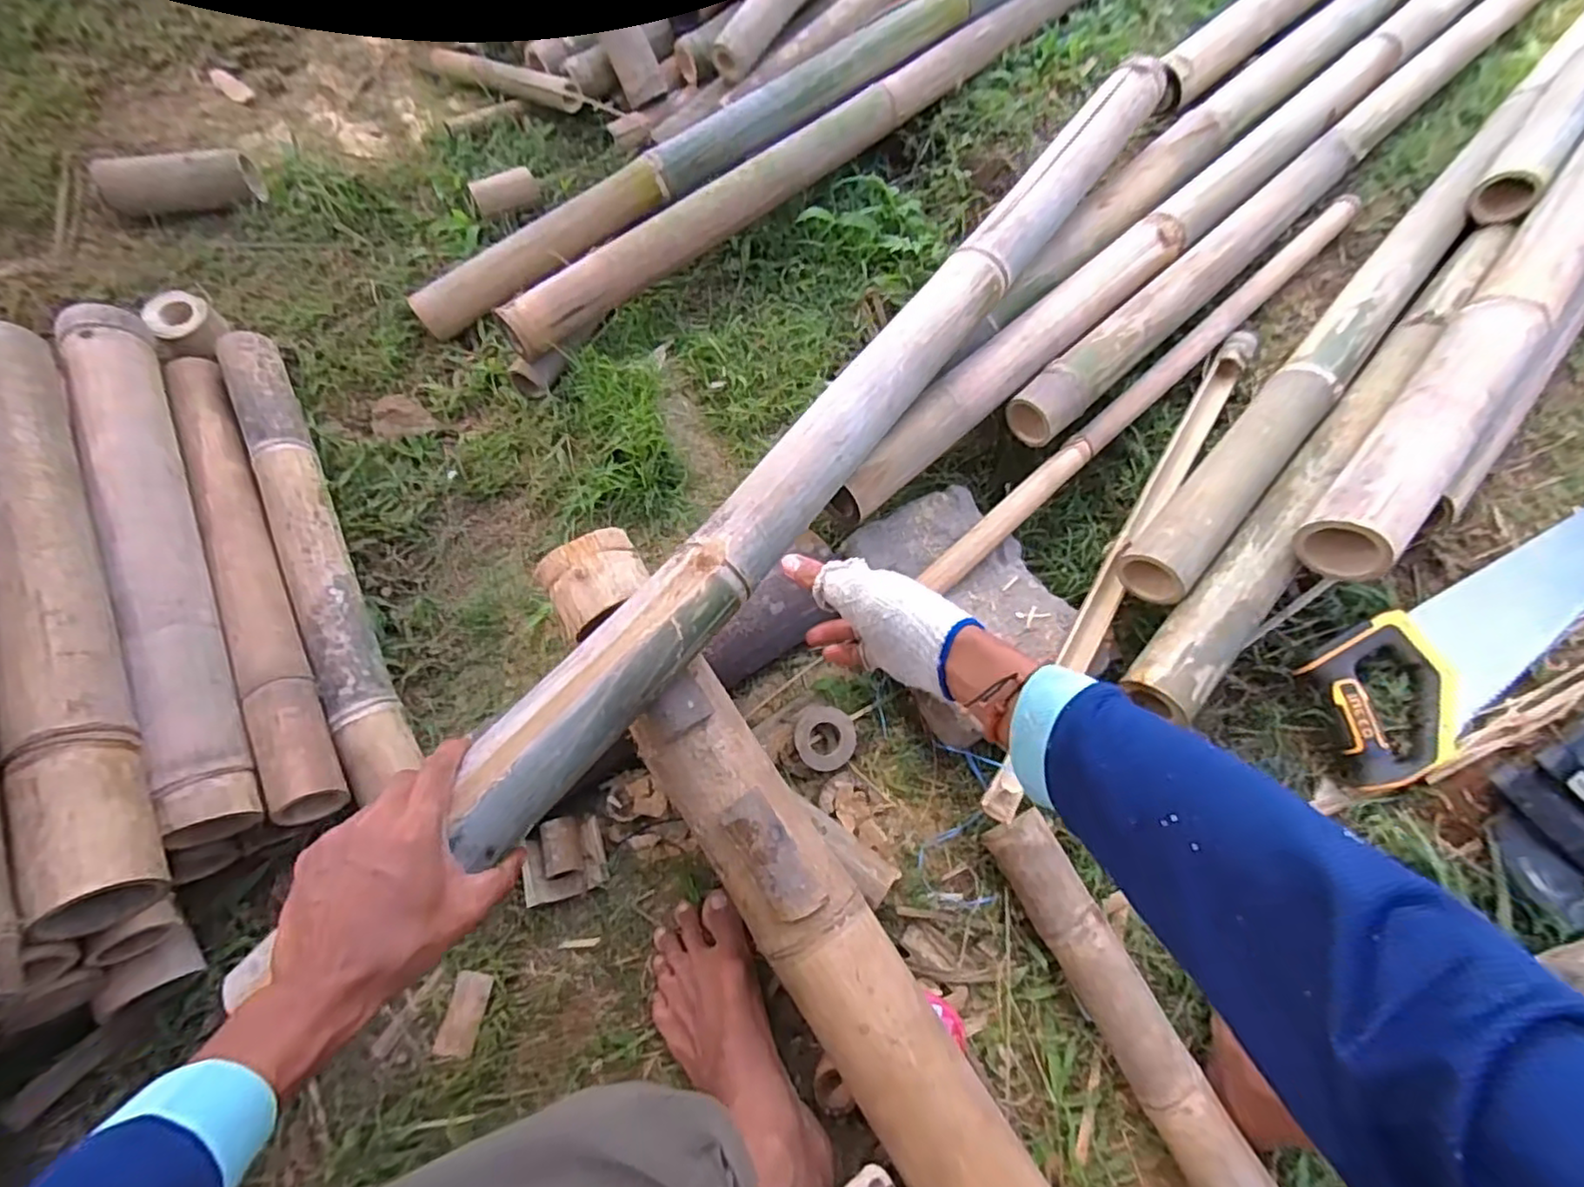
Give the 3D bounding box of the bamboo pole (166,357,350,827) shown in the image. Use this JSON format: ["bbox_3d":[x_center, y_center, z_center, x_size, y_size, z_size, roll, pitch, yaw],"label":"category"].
[{"bbox_3d":[-0.566,-0.047,0.685,0.055,0.047,0.592,-27,68,-15],"label":"bamboo pole"}]

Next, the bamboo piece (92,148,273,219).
[{"bbox_3d":[-0.854,-0.577,0.937,0.196,0.070,0.064,-15,65,-9],"label":"bamboo piece"}]

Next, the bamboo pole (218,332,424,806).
[{"bbox_3d":[-0.516,-0.058,0.718,0.060,0.069,0.589,-25,67,-14],"label":"bamboo pole"}]

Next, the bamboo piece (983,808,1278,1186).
[{"bbox_3d":[0.291,0.371,0.571,0.051,0.056,0.372,-24,67,-14],"label":"bamboo piece"}]

